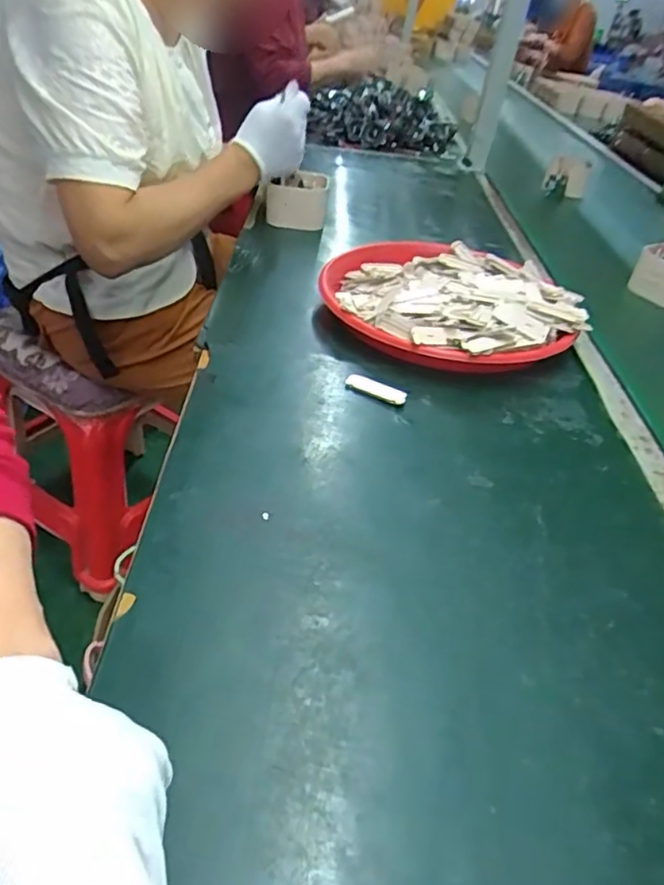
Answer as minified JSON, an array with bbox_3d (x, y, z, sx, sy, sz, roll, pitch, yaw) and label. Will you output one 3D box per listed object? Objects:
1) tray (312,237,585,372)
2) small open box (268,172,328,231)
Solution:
[{"bbox_3d":[0.133,-0.169,0.721,0.293,0.053,0.292,11,39,4],"label":"tray"},{"bbox_3d":[-0.053,-0.361,0.926,0.085,0.073,0.090,6,38,-6],"label":"small open box"}]

